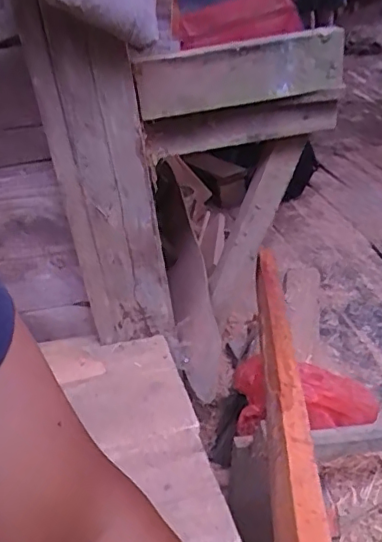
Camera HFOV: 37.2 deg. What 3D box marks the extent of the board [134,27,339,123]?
[{"bbox_3d":[0.073,-0.273,0.800,0.294,0.097,0.040,-7,29,-3],"label":"board"}]

